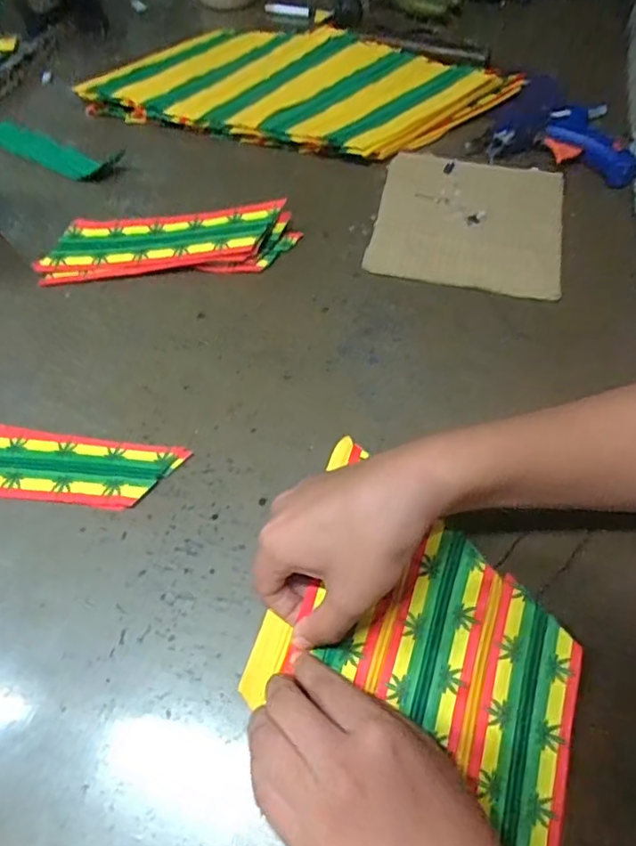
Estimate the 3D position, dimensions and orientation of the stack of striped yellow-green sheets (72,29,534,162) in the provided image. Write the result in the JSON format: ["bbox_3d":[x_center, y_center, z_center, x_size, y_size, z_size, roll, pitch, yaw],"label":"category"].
[{"bbox_3d":[-0.026,-0.341,0.586,0.388,0.034,0.169,17,67,15],"label":"stack of striped yellow-green sheets"}]

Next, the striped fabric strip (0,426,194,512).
[{"bbox_3d":[-0.186,0.026,0.380,0.188,0.005,0.049,6,59,4],"label":"striped fabric strip"}]

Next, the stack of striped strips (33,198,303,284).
[{"bbox_3d":[-0.122,-0.148,0.472,0.199,0.028,0.055,-1,58,-1],"label":"stack of striped strips"}]

